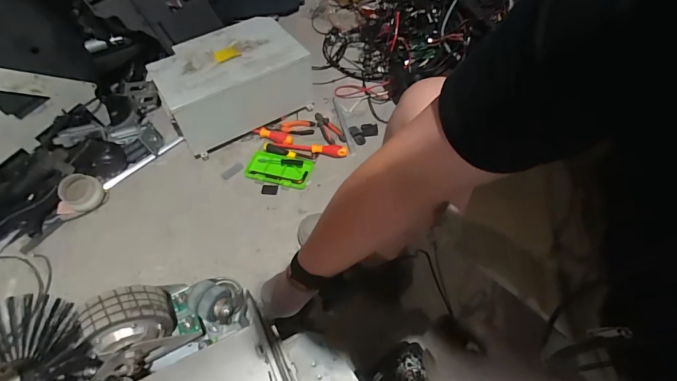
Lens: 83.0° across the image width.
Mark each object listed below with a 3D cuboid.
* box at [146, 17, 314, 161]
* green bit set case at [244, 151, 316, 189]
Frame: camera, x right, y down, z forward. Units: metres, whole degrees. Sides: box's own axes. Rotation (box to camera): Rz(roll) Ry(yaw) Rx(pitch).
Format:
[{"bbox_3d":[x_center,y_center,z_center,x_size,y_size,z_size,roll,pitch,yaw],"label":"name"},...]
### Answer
[{"bbox_3d":[-0.331,-0.344,1.224,0.432,0.213,0.283,-29,56,-16],"label":"box"},{"bbox_3d":[-0.178,-0.065,1.135,0.194,0.020,0.105,9,54,11],"label":"green bit set case"}]

